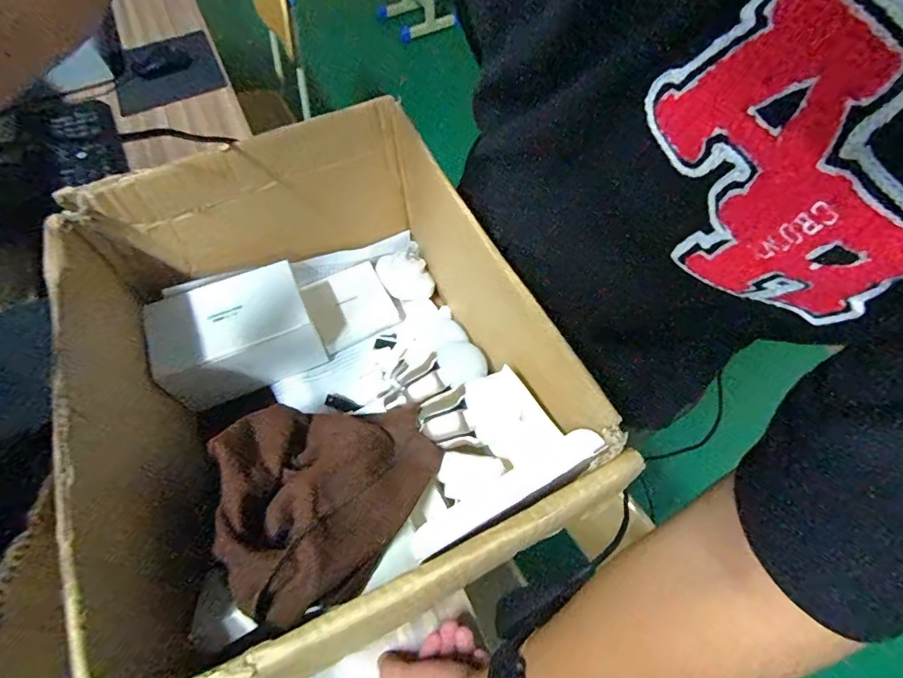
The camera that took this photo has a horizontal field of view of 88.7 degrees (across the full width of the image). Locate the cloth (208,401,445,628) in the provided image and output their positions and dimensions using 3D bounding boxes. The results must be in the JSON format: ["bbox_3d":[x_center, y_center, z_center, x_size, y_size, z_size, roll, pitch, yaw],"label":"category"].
[{"bbox_3d":[-0.114,0.110,0.368,0.164,0.041,0.174,25,58,17],"label":"cloth"}]

